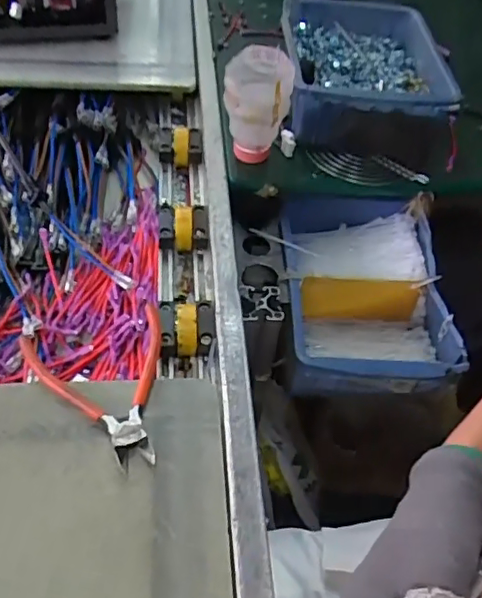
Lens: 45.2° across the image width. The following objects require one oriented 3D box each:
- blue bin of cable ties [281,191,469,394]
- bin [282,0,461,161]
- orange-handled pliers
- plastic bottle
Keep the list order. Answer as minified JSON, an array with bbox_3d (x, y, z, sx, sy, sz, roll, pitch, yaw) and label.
[{"bbox_3d":[0.130,-0.012,0.613,0.169,0.087,0.229,4,49,-4],"label":"blue bin of cable ties"},{"bbox_3d":[0.144,-0.270,0.711,0.193,0.088,0.246,2,49,-5],"label":"bin"},{"bbox_3d":[-0.100,0.067,0.443,0.110,0.014,0.133,-15,52,-19],"label":"orange-handled pliers"},{"bbox_3d":[0.016,-0.196,0.597,0.065,0.115,0.061,7,48,0],"label":"plastic bottle"}]

